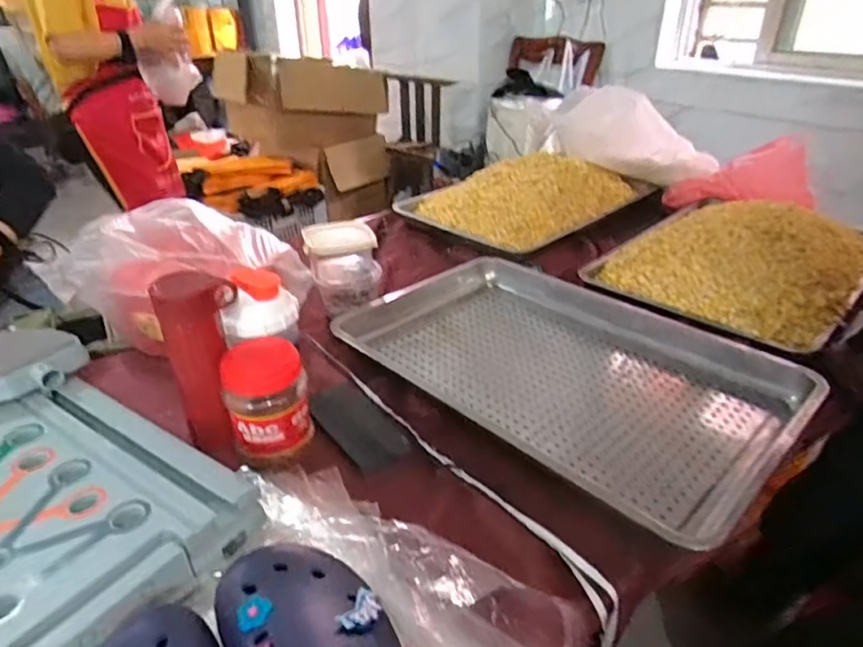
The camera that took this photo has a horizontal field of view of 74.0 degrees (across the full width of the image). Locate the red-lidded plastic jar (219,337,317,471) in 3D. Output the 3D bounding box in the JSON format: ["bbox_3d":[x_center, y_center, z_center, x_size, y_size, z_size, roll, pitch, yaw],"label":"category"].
[{"bbox_3d":[-0.187,0.095,0.664,0.090,0.133,0.074,-10,32,-17],"label":"red-lidded plastic jar"}]

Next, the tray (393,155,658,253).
[{"bbox_3d":[0.251,-0.370,1.488,0.684,0.101,0.441,-27,40,-37],"label":"tray"}]

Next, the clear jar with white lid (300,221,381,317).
[{"bbox_3d":[-0.151,-0.096,0.987,0.120,0.142,0.091,-8,31,-12],"label":"clear jar with white lid"}]

